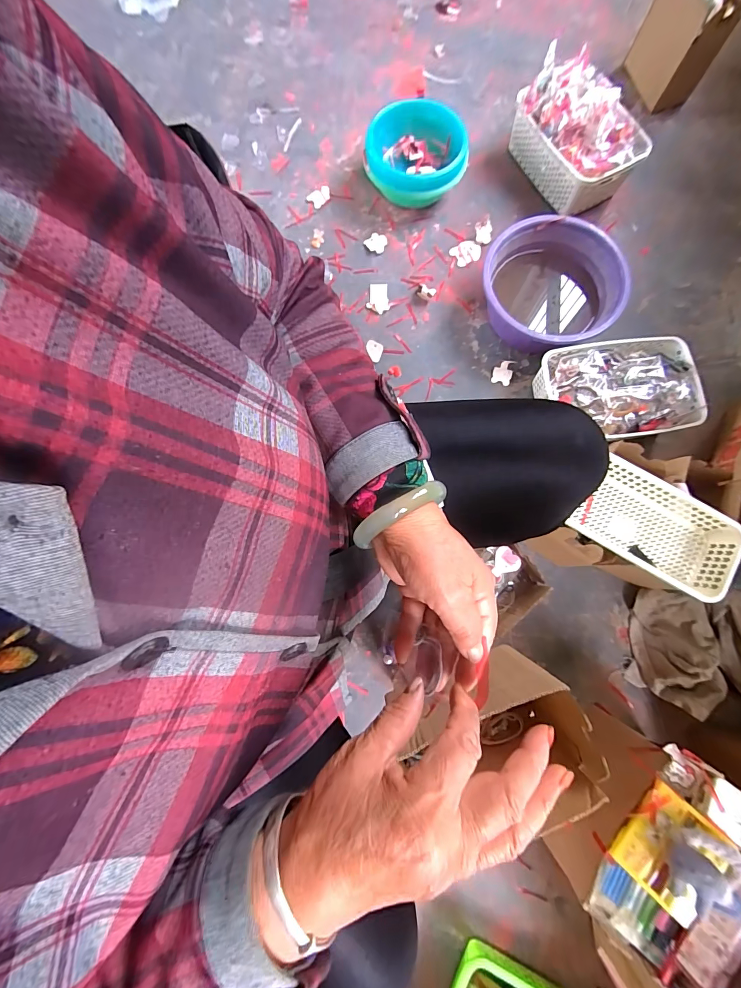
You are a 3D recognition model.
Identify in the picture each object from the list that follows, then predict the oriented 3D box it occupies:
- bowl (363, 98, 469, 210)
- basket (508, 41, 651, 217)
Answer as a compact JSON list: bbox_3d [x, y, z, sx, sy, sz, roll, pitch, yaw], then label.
[{"bbox_3d":[0.104,-0.785,0.882,0.231,0.105,0.217,2,79,2],"label":"bowl"},{"bbox_3d":[0.467,-0.823,0.859,0.171,0.157,0.300,-29,80,-4],"label":"basket"}]

